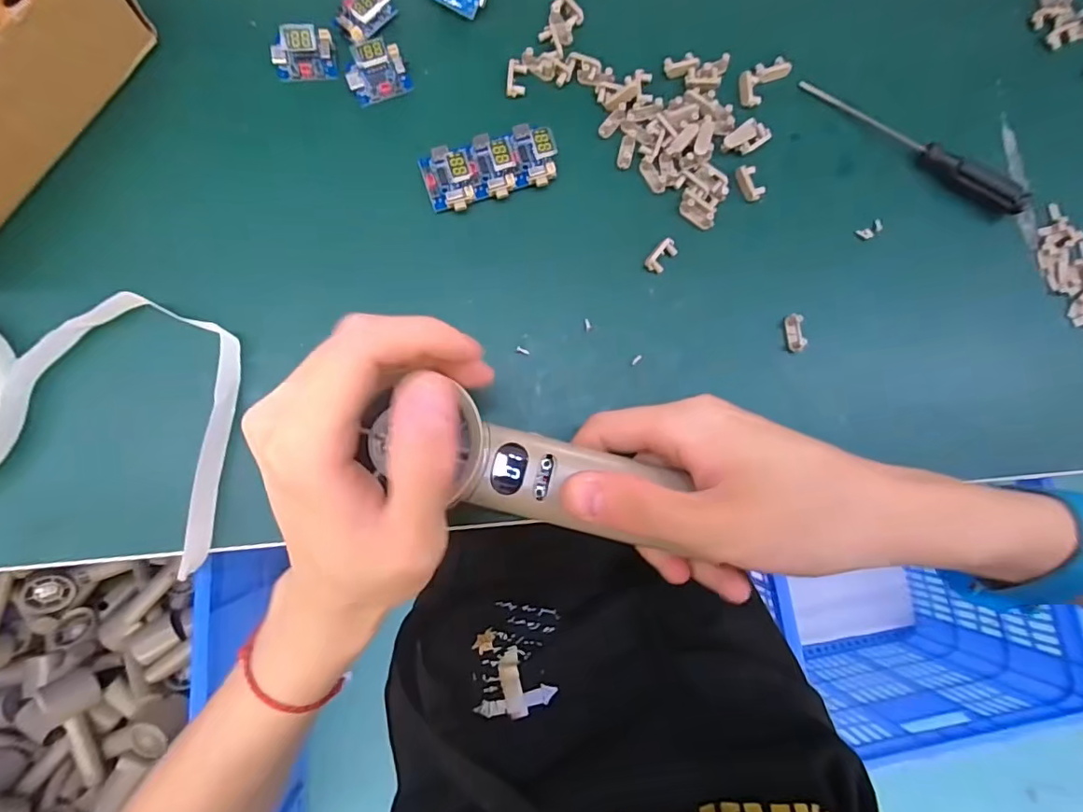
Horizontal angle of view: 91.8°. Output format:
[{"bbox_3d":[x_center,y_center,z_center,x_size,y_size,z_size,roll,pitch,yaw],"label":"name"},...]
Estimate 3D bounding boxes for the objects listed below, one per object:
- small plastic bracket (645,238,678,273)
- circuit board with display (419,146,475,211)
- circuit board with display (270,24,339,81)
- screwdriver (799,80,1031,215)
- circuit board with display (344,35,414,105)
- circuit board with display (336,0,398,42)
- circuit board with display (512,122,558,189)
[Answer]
[{"bbox_3d":[0.062,-0.077,0.270,0.010,0.006,0.019,42,83,0],"label":"small plastic bracket"},{"bbox_3d":[-0.047,-0.114,0.262,0.022,0.014,0.033,-17,87,-6],"label":"circuit board with display"},{"bbox_3d":[-0.120,-0.176,0.263,0.030,0.014,0.021,-13,86,-5],"label":"circuit board with display"},{"bbox_3d":[0.200,-0.141,0.279,0.129,0.016,0.014,36,83,-1],"label":"screwdriver"},{"bbox_3d":[-0.083,-0.169,0.265,0.030,0.014,0.021,-22,87,-6],"label":"circuit board with display"},{"bbox_3d":[-0.090,-0.203,0.267,0.020,0.013,0.030,45,83,0],"label":"circuit board with display"},{"bbox_3d":[-0.002,-0.129,0.266,0.017,0.014,0.032,-18,87,-6],"label":"circuit board with display"}]

